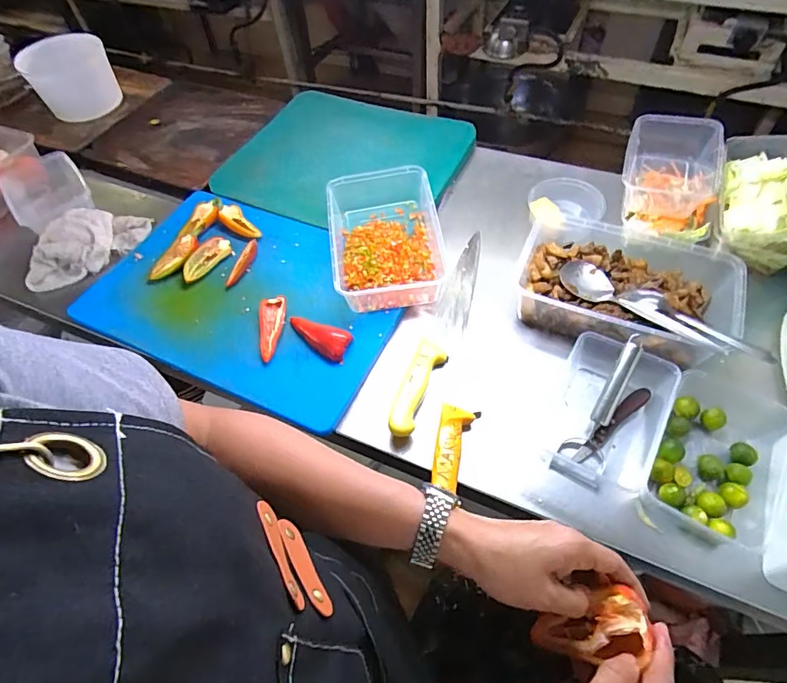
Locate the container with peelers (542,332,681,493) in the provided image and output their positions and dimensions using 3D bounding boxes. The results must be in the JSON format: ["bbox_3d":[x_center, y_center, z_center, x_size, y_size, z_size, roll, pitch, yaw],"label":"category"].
[{"bbox_3d":[0.249,0.079,0.530,0.113,0.068,0.171,21,60,18],"label":"container with peelers"}]

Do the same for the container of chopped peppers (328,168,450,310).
[{"bbox_3d":[-0.008,-0.146,0.669,0.158,0.074,0.218,-8,56,-1],"label":"container of chopped peppers"}]

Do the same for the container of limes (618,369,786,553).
[{"bbox_3d":[0.351,0.121,0.504,0.136,0.060,0.196,32,64,23],"label":"container of limes"}]

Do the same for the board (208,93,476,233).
[{"bbox_3d":[-0.092,-0.336,0.823,0.393,0.027,0.317,21,60,17],"label":"board"}]

